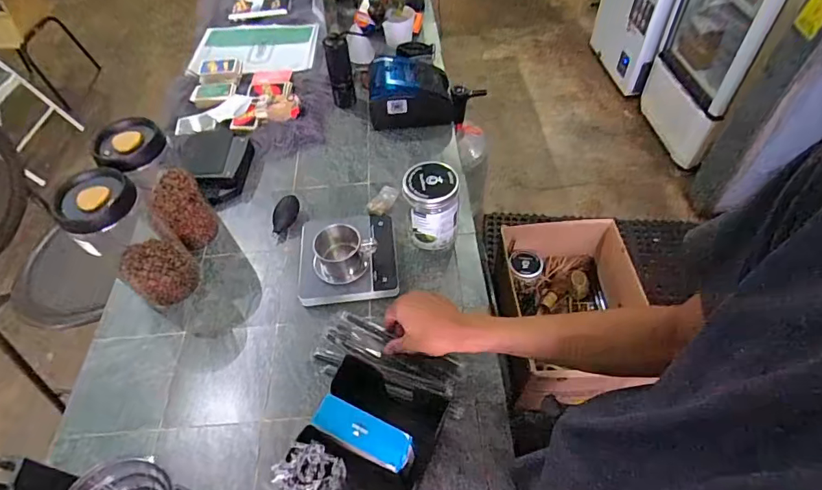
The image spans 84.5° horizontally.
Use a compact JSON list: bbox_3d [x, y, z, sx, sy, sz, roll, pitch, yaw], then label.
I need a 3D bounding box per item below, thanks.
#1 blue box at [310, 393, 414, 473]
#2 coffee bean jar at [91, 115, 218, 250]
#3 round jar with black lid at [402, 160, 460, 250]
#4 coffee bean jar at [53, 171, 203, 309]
[{"bbox_3d":[-0.054,0.210,0.506,0.116,0.019,0.042,19,57,17],"label":"blue box"},{"bbox_3d":[-0.404,-0.087,0.749,0.094,0.223,0.112,-35,59,-19],"label":"coffee bean jar"},{"bbox_3d":[0.035,-0.060,0.753,0.082,0.135,0.087,-2,54,3],"label":"round jar with black lid"},{"bbox_3d":[-0.418,-0.005,0.690,0.095,0.227,0.103,-2,54,3],"label":"coffee bean jar"}]

